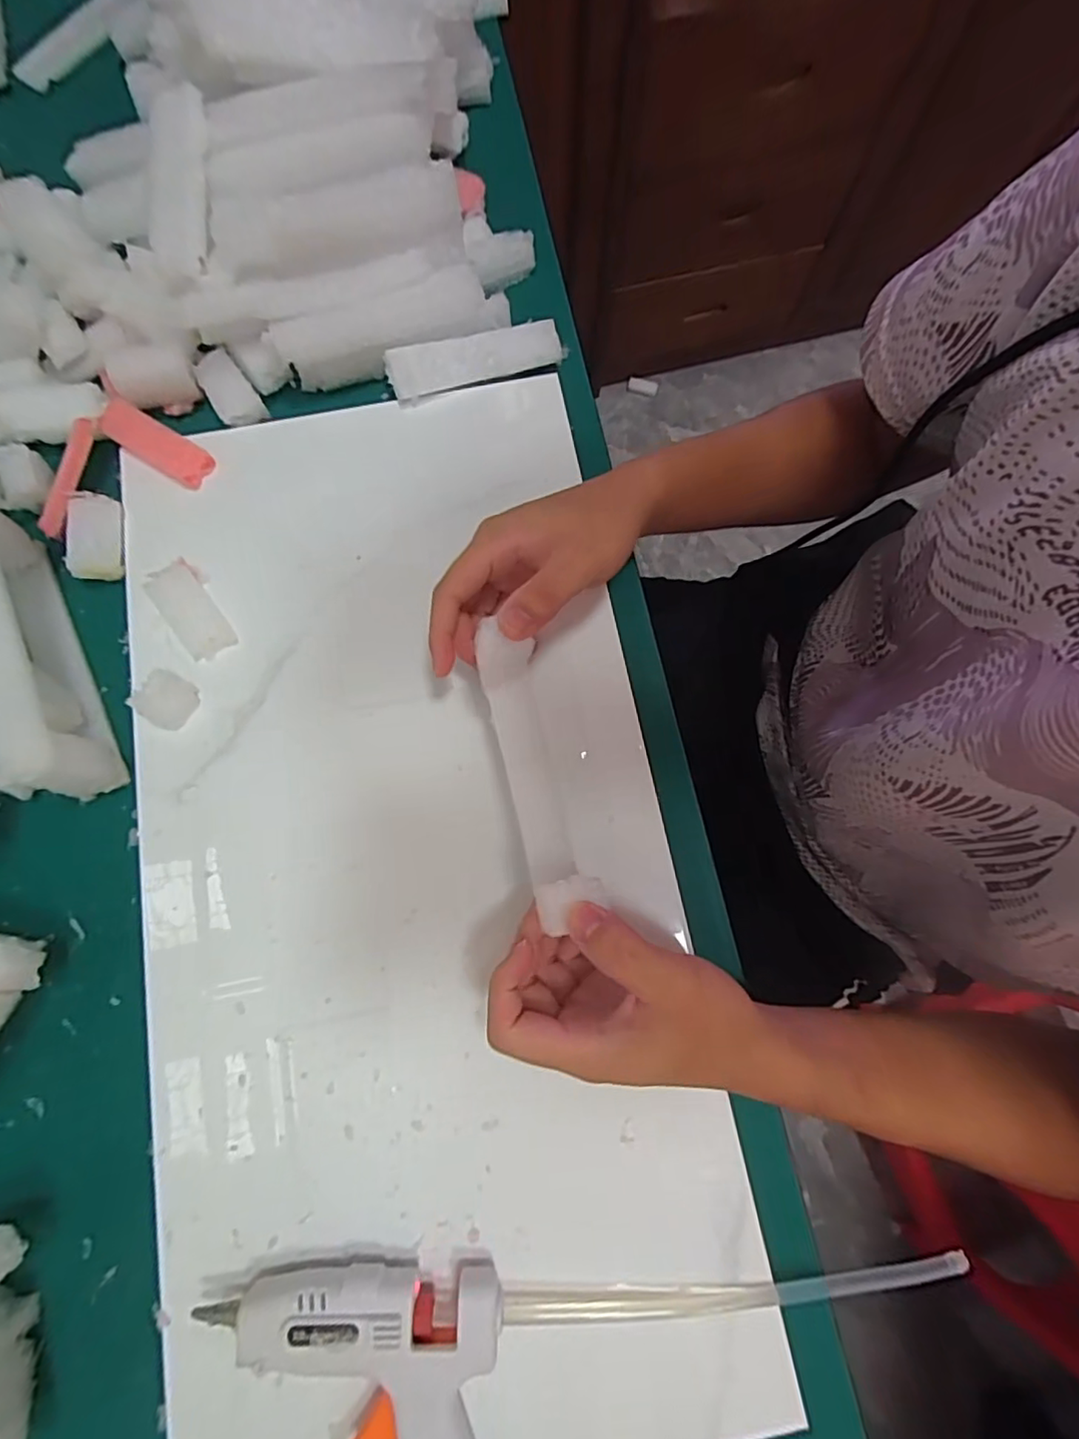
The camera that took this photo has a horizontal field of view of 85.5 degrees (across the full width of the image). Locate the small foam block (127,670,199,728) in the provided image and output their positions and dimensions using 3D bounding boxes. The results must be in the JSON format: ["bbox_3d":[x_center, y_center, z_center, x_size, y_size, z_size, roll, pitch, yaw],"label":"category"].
[{"bbox_3d":[-0.223,-0.011,0.347,0.024,0.021,0.029,32,79,6],"label":"small foam block"}]

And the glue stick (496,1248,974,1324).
[{"bbox_3d":[0.101,0.282,0.287,0.235,0.016,0.014,0,78,-1],"label":"glue stick"}]

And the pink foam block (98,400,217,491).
[{"bbox_3d":[-0.255,-0.183,0.388,0.081,0.011,0.028,32,79,6],"label":"pink foam block"}]

